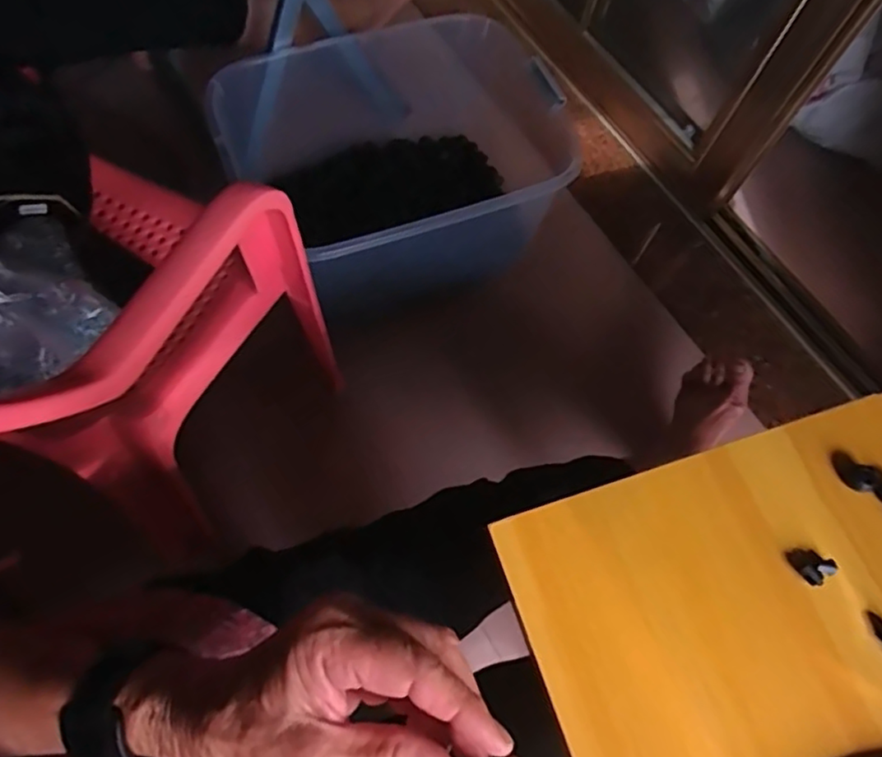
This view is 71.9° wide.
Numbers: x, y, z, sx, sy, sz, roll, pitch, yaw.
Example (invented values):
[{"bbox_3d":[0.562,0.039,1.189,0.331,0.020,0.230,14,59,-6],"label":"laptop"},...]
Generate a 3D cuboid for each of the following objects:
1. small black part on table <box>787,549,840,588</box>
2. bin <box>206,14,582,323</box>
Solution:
[{"bbox_3d":[0.231,0.114,0.376,0.022,0.008,0.023,-30,72,-16],"label":"small black part on table"},{"bbox_3d":[-0.050,-0.312,0.936,0.498,0.239,0.360,-20,70,-13],"label":"bin"}]

